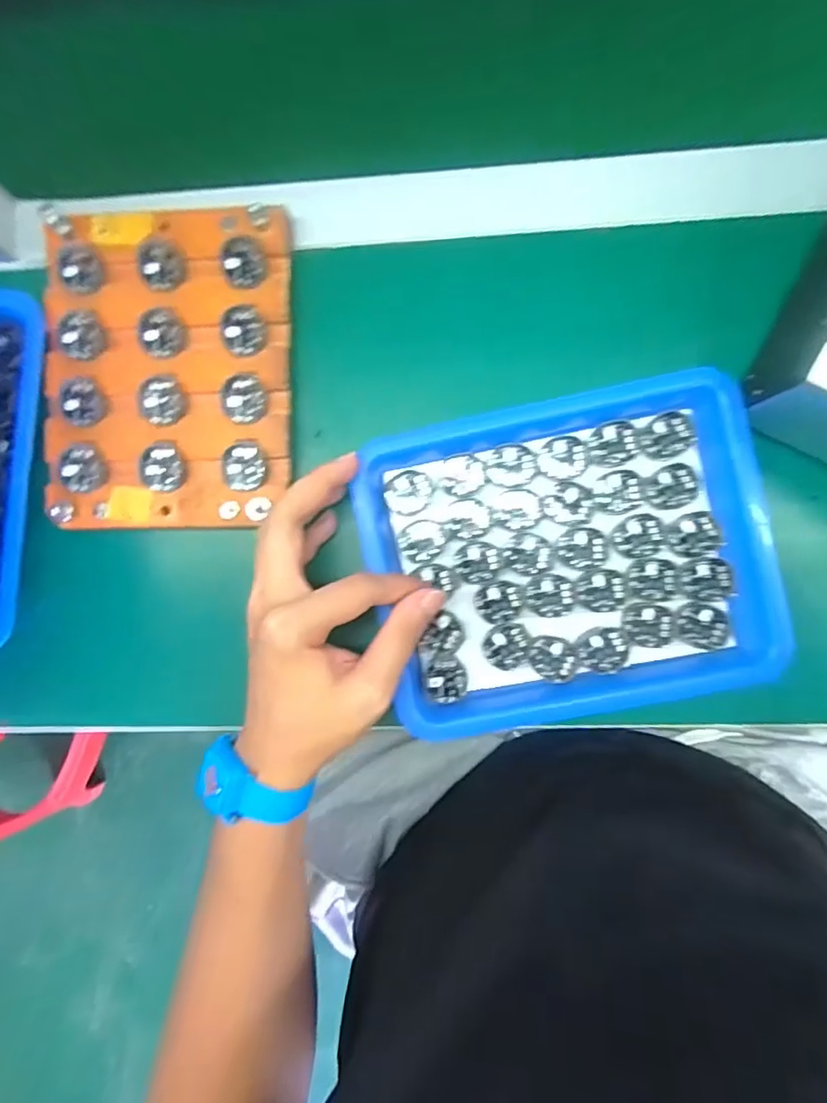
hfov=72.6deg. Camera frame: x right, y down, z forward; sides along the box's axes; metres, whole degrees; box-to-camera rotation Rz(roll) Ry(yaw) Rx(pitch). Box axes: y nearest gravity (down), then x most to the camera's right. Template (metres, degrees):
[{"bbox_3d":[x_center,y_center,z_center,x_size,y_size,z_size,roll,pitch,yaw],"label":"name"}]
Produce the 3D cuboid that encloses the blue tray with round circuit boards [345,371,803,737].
[{"bbox_3d":[0.085,0.004,0.319,0.209,0.036,0.179,-12,84,2],"label":"blue tray with round circuit boards"}]

